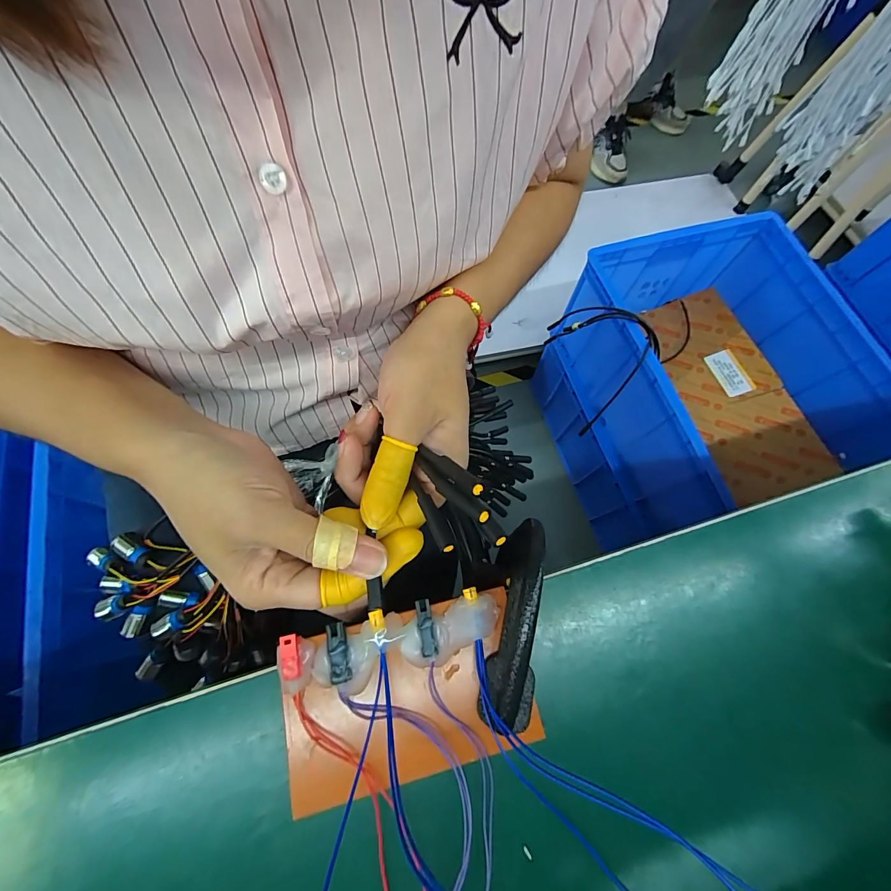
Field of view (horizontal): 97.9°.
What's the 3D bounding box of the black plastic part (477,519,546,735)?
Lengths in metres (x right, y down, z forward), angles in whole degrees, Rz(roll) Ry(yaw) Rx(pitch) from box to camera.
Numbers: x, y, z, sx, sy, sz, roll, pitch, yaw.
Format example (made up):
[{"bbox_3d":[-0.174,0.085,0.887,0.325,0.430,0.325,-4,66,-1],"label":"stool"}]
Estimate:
[{"bbox_3d":[0.032,0.085,0.192,0.018,0.042,0.093,10,69,1],"label":"black plastic part"}]

